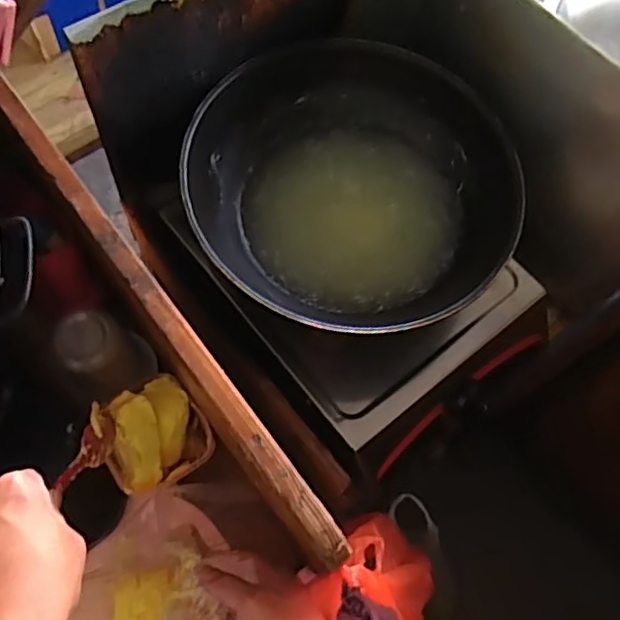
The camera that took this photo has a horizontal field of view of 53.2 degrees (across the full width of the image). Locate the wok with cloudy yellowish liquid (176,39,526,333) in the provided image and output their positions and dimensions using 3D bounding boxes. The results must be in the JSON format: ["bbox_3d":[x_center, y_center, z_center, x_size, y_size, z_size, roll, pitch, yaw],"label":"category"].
[{"bbox_3d":[0.043,-0.119,0.614,0.276,0.083,0.319,-36,73,-16],"label":"wok with cloudy yellowish liquid"}]

